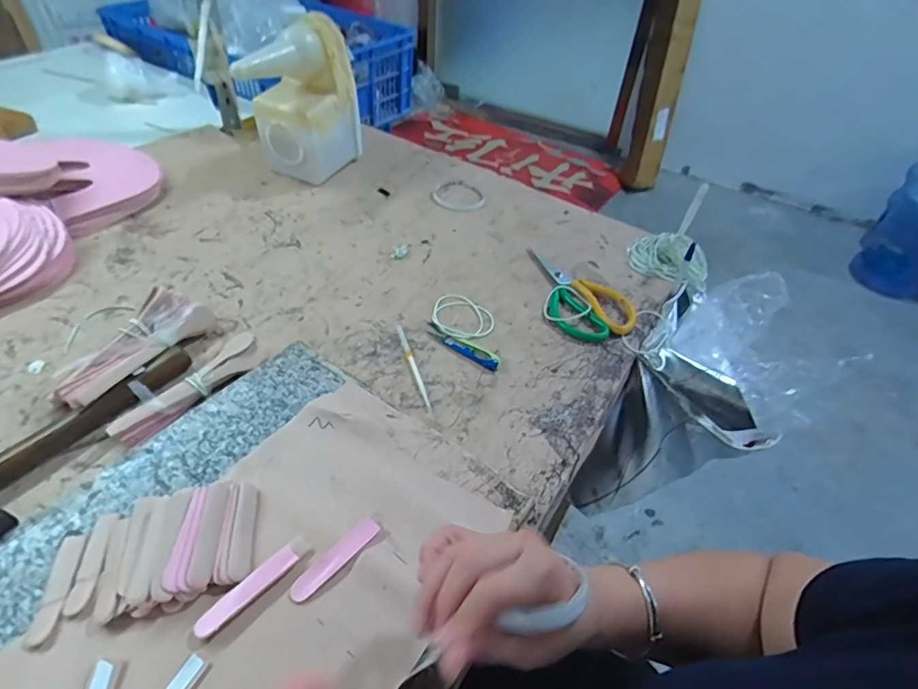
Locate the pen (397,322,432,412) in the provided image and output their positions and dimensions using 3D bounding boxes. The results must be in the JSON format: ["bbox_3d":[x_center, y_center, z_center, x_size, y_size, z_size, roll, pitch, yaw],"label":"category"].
[{"bbox_3d":[-0.052,0.022,0.583,0.010,0.006,0.127,-9,48,-16],"label":"pen"}]

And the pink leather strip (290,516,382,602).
[{"bbox_3d":[-0.094,0.164,0.402,0.016,0.004,0.078,35,51,25],"label":"pink leather strip"}]

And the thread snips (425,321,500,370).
[{"bbox_3d":[0.003,0.001,0.607,0.101,0.006,0.022,29,49,20],"label":"thread snips"}]

